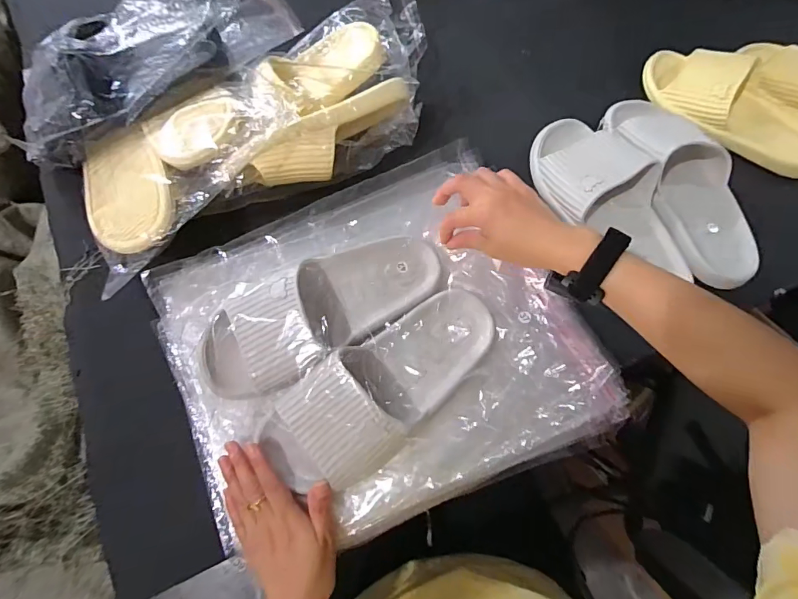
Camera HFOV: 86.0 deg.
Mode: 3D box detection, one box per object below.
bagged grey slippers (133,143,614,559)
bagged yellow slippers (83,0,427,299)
[{"bbox_3d":[-0.030,0.036,0.432,0.395,0.084,0.323,-21,71,-8],"label":"bagged grey slippers"},{"bbox_3d":[-0.139,-0.213,0.506,0.507,0.101,0.191,-36,74,-13],"label":"bagged yellow slippers"}]

